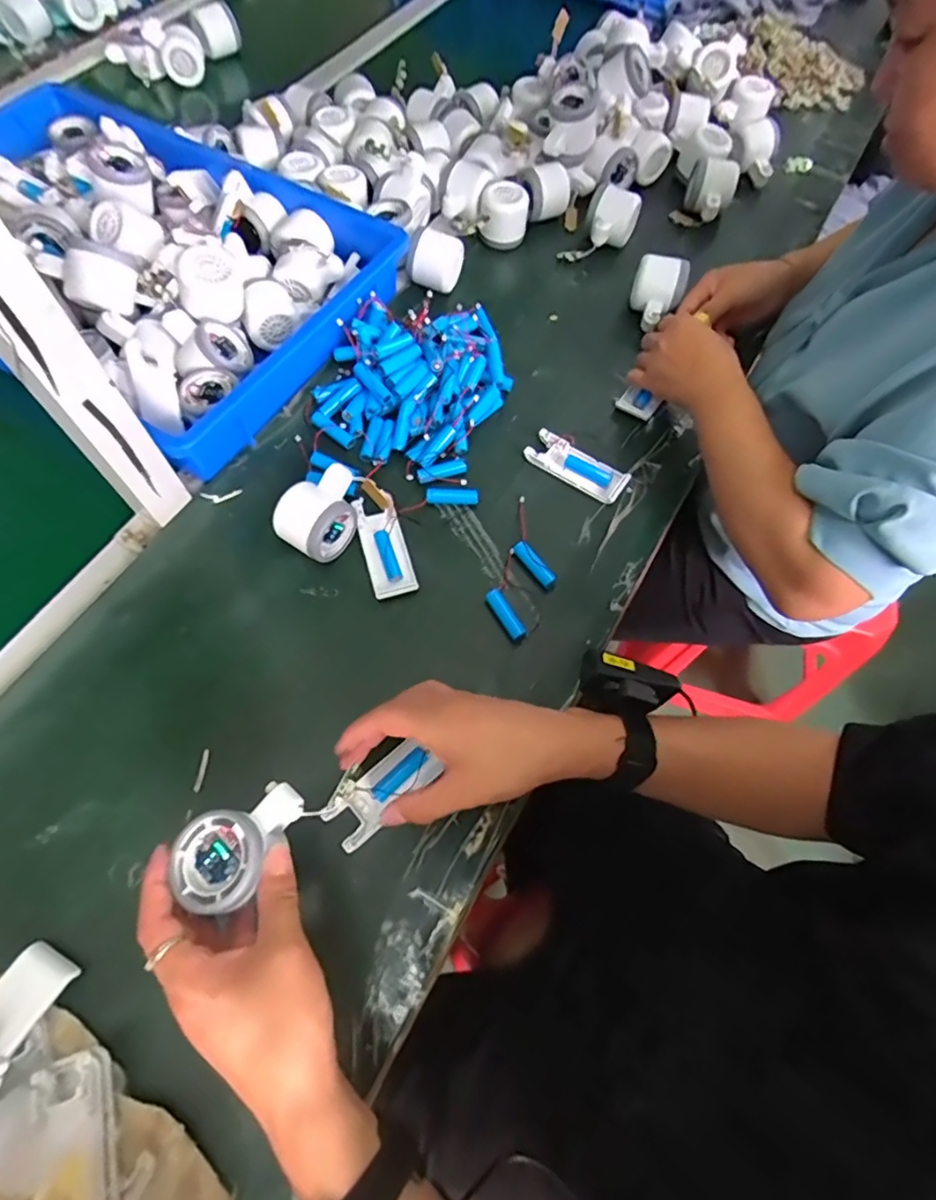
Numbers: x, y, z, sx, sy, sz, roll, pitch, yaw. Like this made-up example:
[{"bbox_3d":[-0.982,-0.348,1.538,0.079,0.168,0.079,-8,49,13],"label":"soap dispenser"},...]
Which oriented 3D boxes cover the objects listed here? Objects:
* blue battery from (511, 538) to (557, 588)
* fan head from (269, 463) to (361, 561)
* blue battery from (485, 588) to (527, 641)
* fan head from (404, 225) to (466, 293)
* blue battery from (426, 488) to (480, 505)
[{"bbox_3d":[0.061,-0.034,0.536,0.013,0.015,0.052,-33,71,-16],"label":"blue battery"},{"bbox_3d":[-0.134,-0.080,0.522,0.062,0.053,0.075,30,68,11],"label":"fan head"},{"bbox_3d":[0.033,0.013,0.512,0.016,0.016,0.051,-27,70,-14],"label":"blue battery"},{"bbox_3d":[-0.037,-0.398,0.677,0.057,0.050,0.055,19,66,6],"label":"fan head"},{"bbox_3d":[-0.015,-0.102,0.567,0.051,0.013,0.011,4,65,-1],"label":"blue battery"}]

